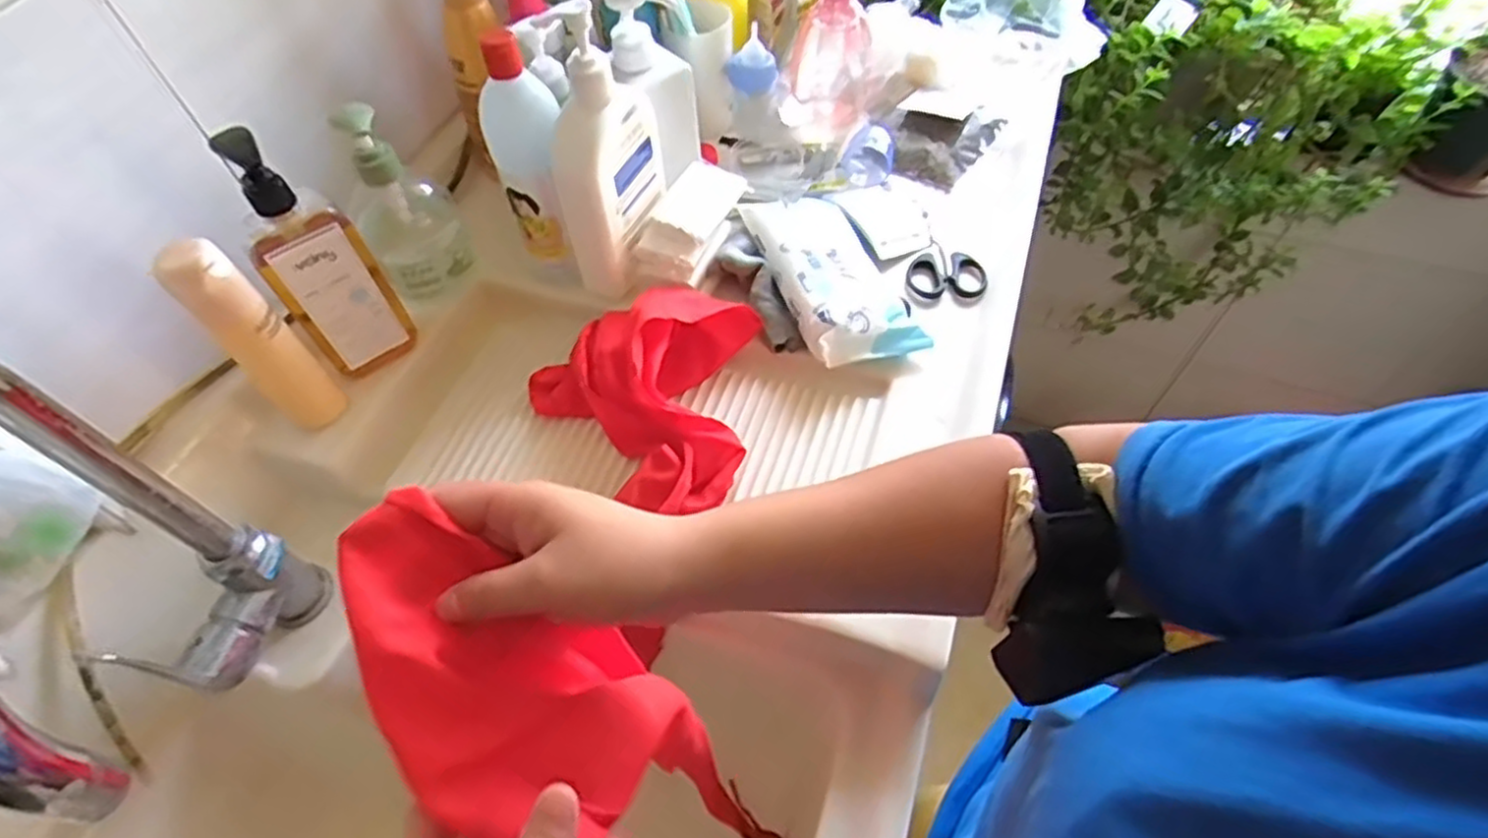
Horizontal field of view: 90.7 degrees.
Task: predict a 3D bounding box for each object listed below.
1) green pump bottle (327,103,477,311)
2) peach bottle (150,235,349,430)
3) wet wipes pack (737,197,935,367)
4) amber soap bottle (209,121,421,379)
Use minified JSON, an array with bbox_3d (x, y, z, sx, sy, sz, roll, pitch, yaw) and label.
[{"bbox_3d":[-0.270,-0.168,0.586,0.070,0.151,0.062,-26,60,-14],"label":"green pump bottle"},{"bbox_3d":[-0.335,-0.047,0.521,0.036,0.175,0.042,38,66,24],"label":"peach bottle"},{"bbox_3d":[0.075,-0.126,0.628,0.096,0.039,0.183,-18,58,-9],"label":"wet wipes pack"},{"bbox_3d":[-0.311,-0.114,0.534,0.068,0.210,0.041,-40,64,-21],"label":"amber soap bottle"}]

